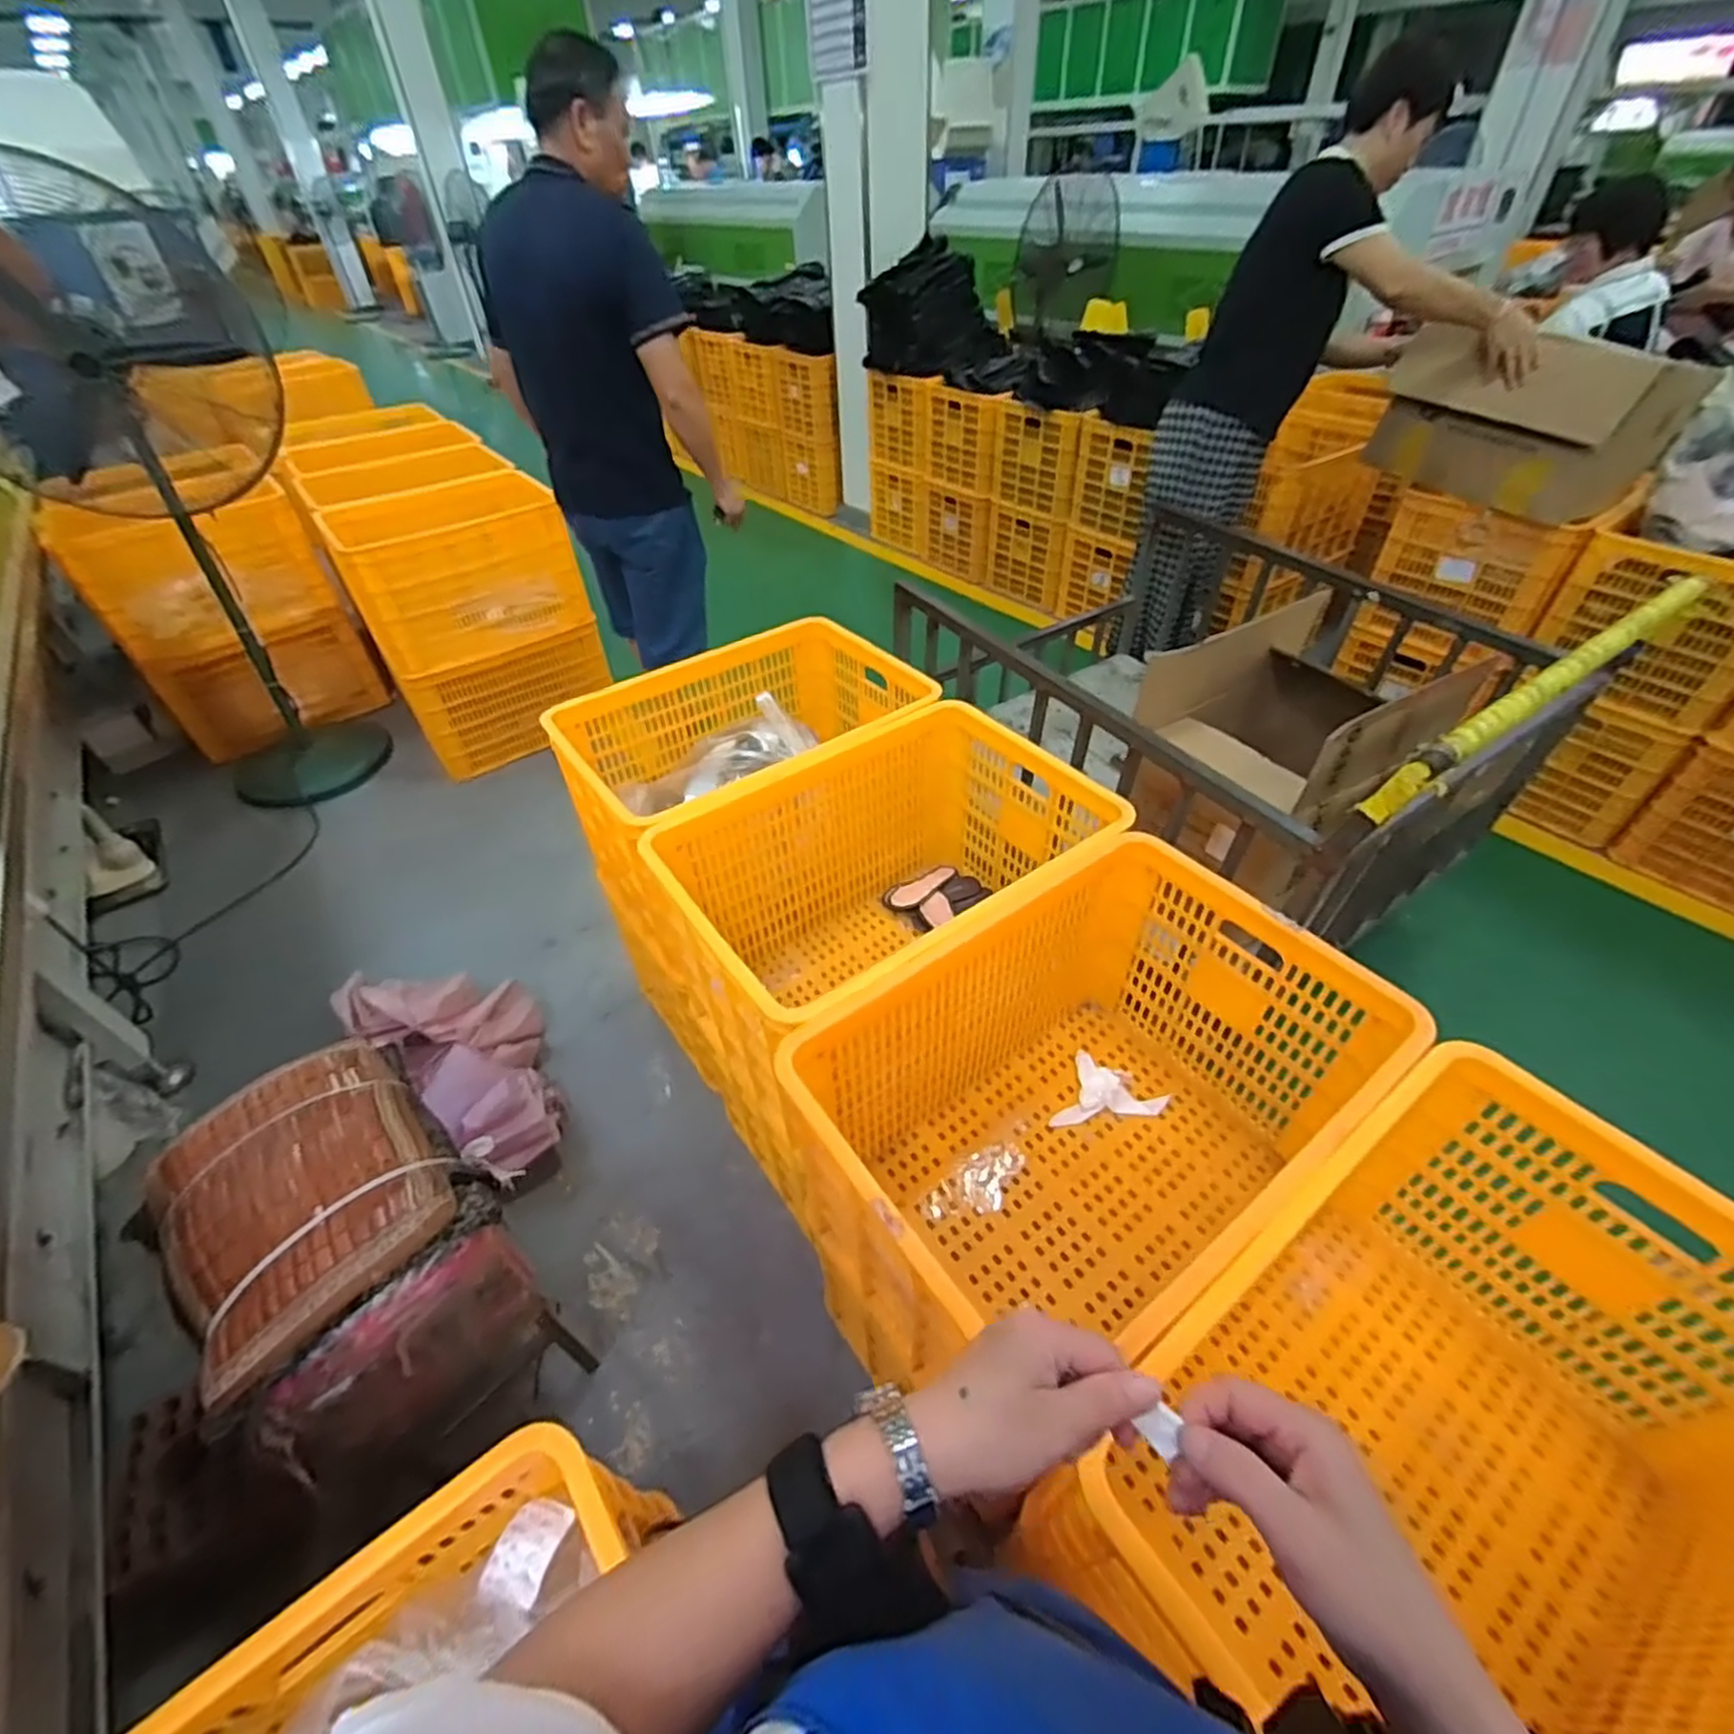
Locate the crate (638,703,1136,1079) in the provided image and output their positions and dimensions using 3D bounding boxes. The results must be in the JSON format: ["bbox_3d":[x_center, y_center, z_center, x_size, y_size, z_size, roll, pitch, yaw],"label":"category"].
[{"bbox_3d":[0.023,0.071,1.180,0.603,0.362,0.435,-26,49,-23],"label":"crate"}]

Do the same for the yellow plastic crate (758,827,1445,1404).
[{"bbox_3d":[0.241,0.303,0.932,0.598,0.375,0.401,-27,49,-24],"label":"yellow plastic crate"}]

